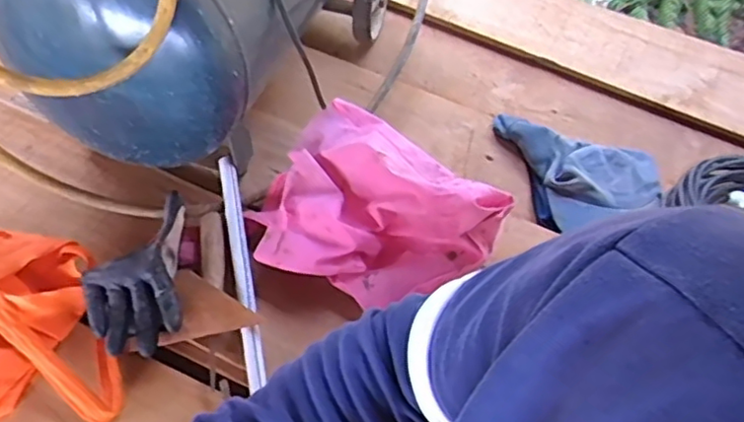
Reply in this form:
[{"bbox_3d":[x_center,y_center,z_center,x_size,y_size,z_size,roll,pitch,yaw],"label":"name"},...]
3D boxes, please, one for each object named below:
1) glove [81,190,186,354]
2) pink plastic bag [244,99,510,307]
[{"bbox_3d":[-0.271,0.074,0.704,0.111,0.055,0.166,-4,58,-6],"label":"glove"},{"bbox_3d":[-0.012,-0.001,0.733,0.272,0.108,0.227,40,64,20],"label":"pink plastic bag"}]

